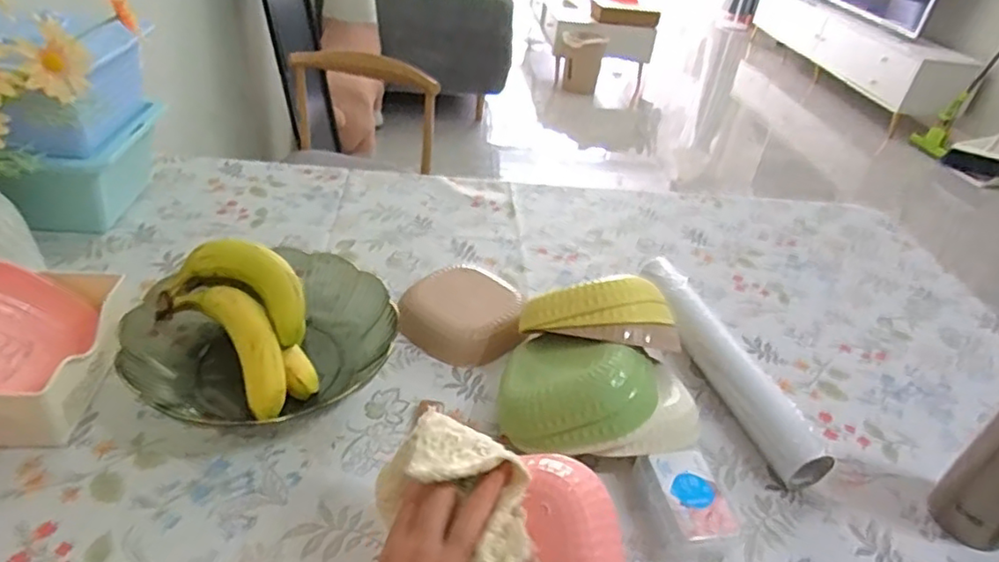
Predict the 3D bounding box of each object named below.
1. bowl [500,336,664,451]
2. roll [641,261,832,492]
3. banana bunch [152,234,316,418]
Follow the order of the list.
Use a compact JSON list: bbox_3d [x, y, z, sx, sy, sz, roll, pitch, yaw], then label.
[{"bbox_3d":[0.067,0.088,0.560,0.136,0.054,0.131,-18,34,19],"label":"bowl"},{"bbox_3d":[0.228,0.079,0.651,0.044,0.054,0.296,-5,36,-17],"label":"roll"},{"bbox_3d":[-0.232,0.042,0.571,0.110,0.061,0.181,-23,68,-36],"label":"banana bunch"}]

